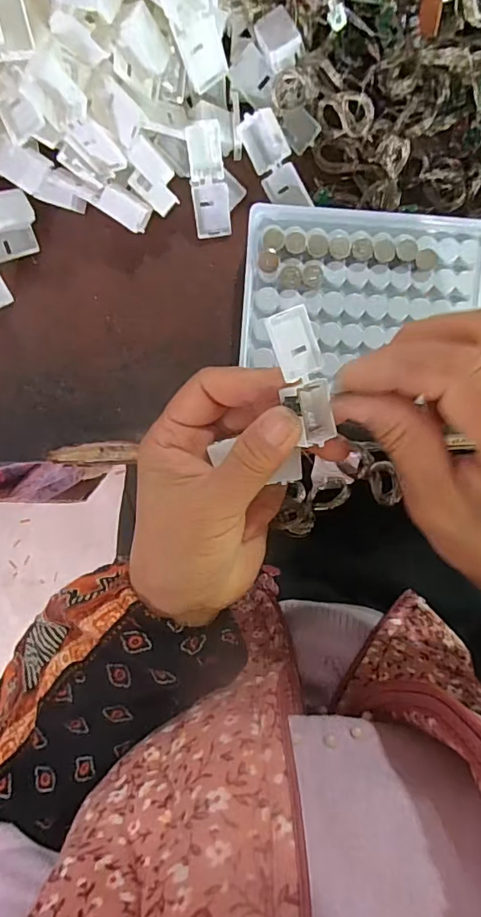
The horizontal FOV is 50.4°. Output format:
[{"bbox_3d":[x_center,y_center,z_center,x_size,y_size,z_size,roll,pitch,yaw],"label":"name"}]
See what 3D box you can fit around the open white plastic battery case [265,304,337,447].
[{"bbox_3d":[0.026,-0.033,0.210,0.022,0.013,0.054,-28,113,-21],"label":"open white plastic battery case"}]

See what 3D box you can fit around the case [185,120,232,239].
[{"bbox_3d":[-0.017,-0.149,0.277,0.019,0.008,0.055,-5,125,1],"label":"case"}]

